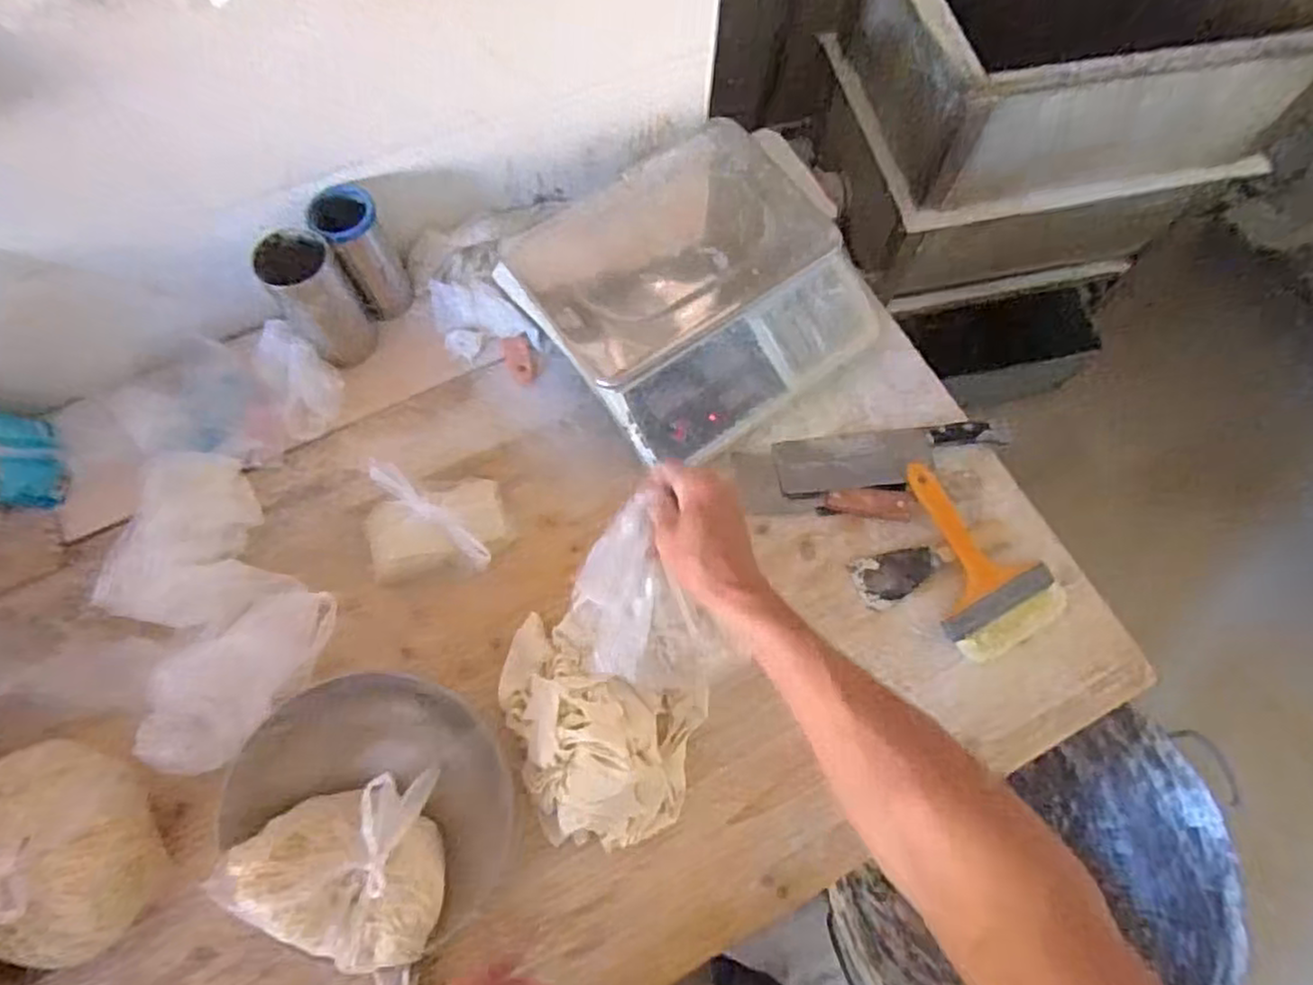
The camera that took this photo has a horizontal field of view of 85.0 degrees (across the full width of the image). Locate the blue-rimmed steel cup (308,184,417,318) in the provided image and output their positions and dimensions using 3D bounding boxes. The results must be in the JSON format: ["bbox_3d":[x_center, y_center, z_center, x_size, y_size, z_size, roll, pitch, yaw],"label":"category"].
[{"bbox_3d":[-0.317,-0.261,0.793,0.065,0.143,0.066,-8,49,9],"label":"blue-rimmed steel cup"}]

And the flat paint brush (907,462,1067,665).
[{"bbox_3d":[0.321,0.066,0.750,0.128,0.036,0.207,-29,72,-13],"label":"flat paint brush"}]

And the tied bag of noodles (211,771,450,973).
[{"bbox_3d":[-0.261,0.316,0.581,0.169,0.061,0.138,-5,67,-21],"label":"tied bag of noodles"}]

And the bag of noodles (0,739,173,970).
[{"bbox_3d":[-0.506,0.295,0.606,0.133,0.091,0.184,-36,73,-15],"label":"bag of noodles"}]

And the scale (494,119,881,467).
[{"bbox_3d":[0.044,-0.222,0.810,0.337,0.107,0.315,-36,73,-15],"label":"scale"}]

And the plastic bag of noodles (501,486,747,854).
[{"bbox_3d":[-0.035,0.177,0.627,0.198,0.153,0.224,-26,71,-12],"label":"plastic bag of noodles"}]

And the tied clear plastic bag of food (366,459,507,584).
[{"bbox_3d":[-0.226,0.027,0.746,0.141,0.044,0.120,-5,68,-4],"label":"tied clear plastic bag of food"}]

